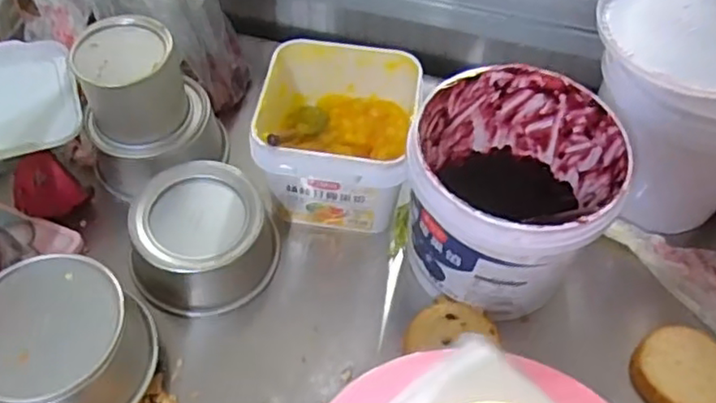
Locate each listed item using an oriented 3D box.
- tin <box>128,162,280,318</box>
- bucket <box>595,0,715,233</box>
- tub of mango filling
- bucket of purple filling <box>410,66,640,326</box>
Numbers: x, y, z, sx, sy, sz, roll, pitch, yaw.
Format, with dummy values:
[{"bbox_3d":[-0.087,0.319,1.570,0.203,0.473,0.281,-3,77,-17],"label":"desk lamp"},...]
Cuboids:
[{"bbox_3d":[-0.162,0.040,0.692,0.134,0.088,0.136,1,53,-1],"label":"tin"},{"bbox_3d":[0.353,-0.117,0.732,0.191,0.194,0.211,-6,54,-6],"label":"bucket"},{"bbox_3d":[-0.025,-0.073,0.730,0.162,0.118,0.165,6,53,2],"label":"tub of mango filling"},{"bbox_3d":[0.146,0.005,0.667,0.194,0.194,0.197,21,55,14],"label":"bucket of purple filling"}]

